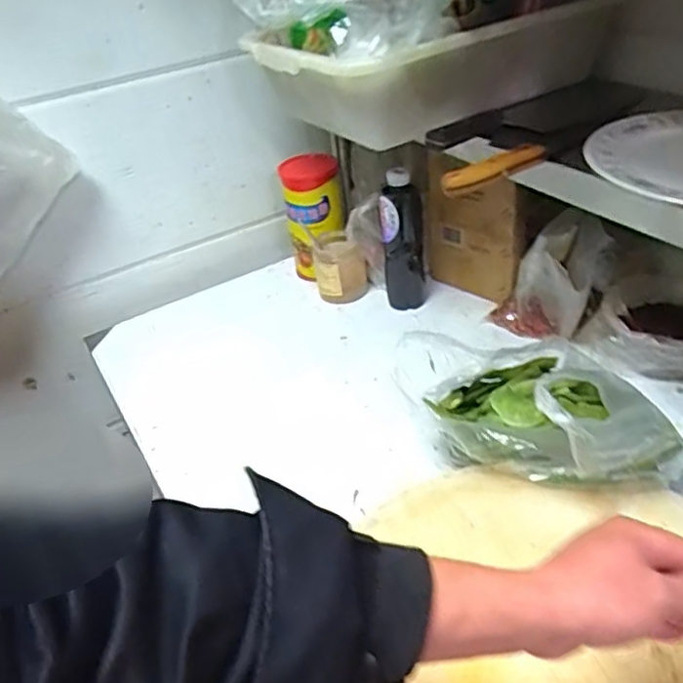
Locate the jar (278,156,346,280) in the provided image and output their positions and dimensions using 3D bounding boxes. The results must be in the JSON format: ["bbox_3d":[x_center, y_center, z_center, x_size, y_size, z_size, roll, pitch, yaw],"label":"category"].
[{"bbox_3d":[-0.043,-0.212,1.137,0.102,0.201,0.108,-5,36,4],"label":"jar"}]

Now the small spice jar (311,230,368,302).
[{"bbox_3d":[-0.002,-0.128,1.096,0.084,0.098,0.086,-7,36,1],"label":"small spice jar"}]

